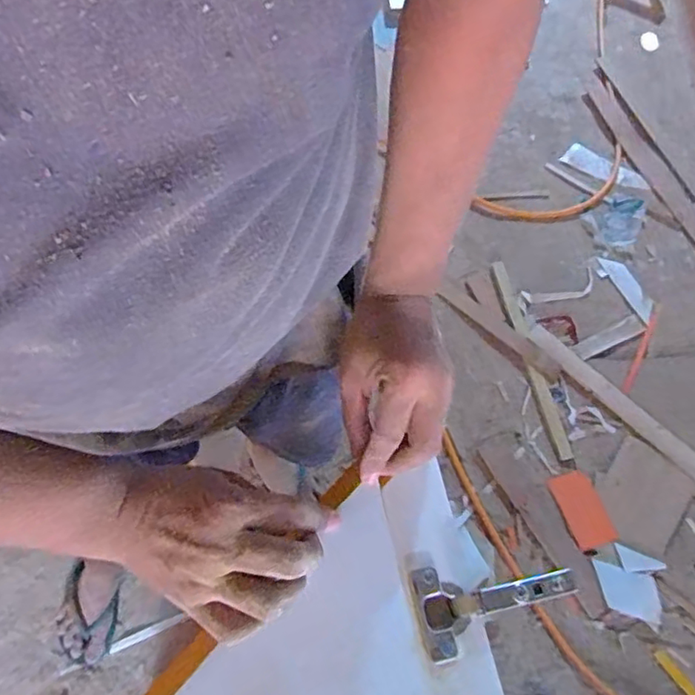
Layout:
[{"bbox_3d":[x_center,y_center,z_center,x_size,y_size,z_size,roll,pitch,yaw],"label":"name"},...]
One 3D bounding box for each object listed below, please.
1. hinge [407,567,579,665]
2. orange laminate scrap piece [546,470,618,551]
[{"bbox_3d":[0.104,0.179,0.415,0.113,0.019,0.059,-10,68,-6],"label":"hinge"},{"bbox_3d":[0.512,0.354,1.279,0.095,0.009,0.162,-15,68,-7],"label":"orange laminate scrap piece"}]

